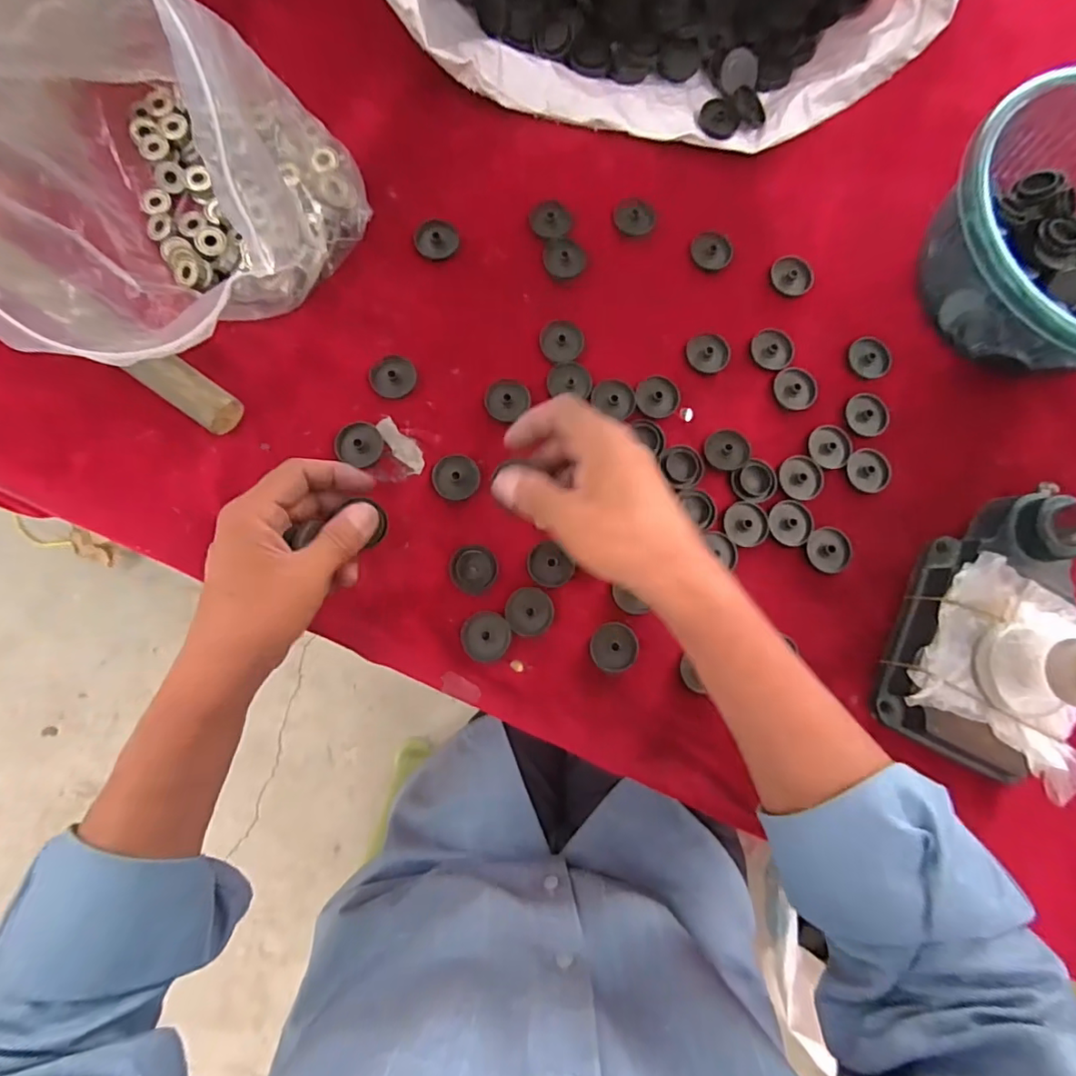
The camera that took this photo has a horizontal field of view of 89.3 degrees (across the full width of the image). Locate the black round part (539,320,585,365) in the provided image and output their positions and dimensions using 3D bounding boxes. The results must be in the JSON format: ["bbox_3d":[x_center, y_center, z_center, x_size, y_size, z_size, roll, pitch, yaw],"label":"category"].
[{"bbox_3d":[0.019,-0.148,0.411,0.033,0.005,0.035,1,81,-4],"label":"black round part"}]

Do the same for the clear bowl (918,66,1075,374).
[{"bbox_3d":[0.394,-0.220,0.402,0.206,0.091,0.221,1,81,-4],"label":"clear bowl"}]

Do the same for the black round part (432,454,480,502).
[{"bbox_3d":[-0.059,-0.044,0.390,0.033,0.006,0.033,1,81,-4],"label":"black round part"}]

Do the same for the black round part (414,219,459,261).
[{"bbox_3d":[-0.077,-0.228,0.416,0.031,0.008,0.030,1,81,-4],"label":"black round part"}]

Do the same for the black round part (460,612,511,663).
[{"bbox_3d":[-0.036,0.068,0.376,0.034,0.004,0.034,1,81,-4],"label":"black round part"}]

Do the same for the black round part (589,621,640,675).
[{"bbox_3d":[0.054,0.076,0.378,0.033,0.004,0.033,0,81,-4],"label":"black round part"}]

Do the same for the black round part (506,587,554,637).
[{"bbox_3d":[-0.006,0.051,0.378,0.033,0.006,0.033,1,81,-4],"label":"black round part"}]

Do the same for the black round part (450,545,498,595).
[{"bbox_3d":[-0.044,0.022,0.379,0.032,0.008,0.033,1,81,-4],"label":"black round part"}]

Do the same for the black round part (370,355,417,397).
[{"bbox_3d":[-0.105,-0.117,0.394,0.032,0.008,0.028,3,81,-4],"label":"black round part"}]

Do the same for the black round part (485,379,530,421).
[{"bbox_3d":[-0.023,-0.100,0.399,0.032,0.006,0.029,7,81,-3],"label":"black round part"}]

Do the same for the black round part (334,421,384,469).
[{"bbox_3d":[-0.127,-0.068,0.387,0.032,0.008,0.030,1,81,-4],"label":"black round part"}]

